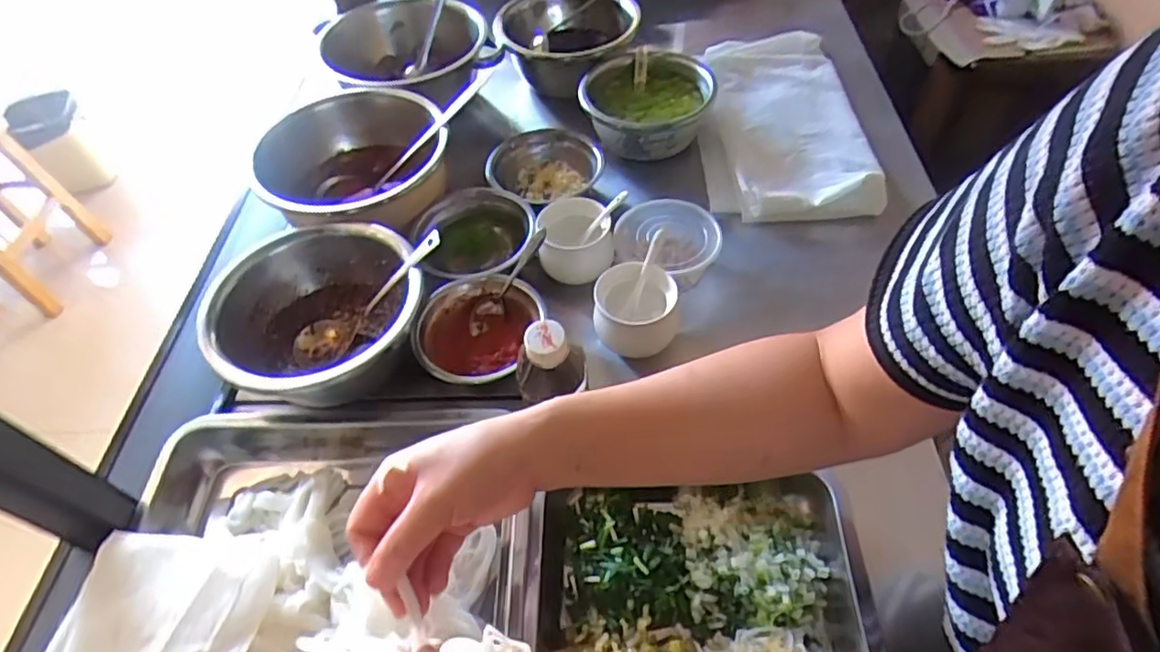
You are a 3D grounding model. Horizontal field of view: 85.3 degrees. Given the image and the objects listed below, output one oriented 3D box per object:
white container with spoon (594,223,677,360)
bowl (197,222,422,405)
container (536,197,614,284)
[{"bbox_3d":[0.055,-0.032,0.635,0.081,0.073,0.101,1,54,0],"label":"white container with spoon"},{"bbox_3d":[-0.263,-0.017,0.639,0.208,0.109,0.190,-36,58,-20],"label":"bowl"},{"bbox_3d":[-0.007,-0.097,0.715,0.081,0.061,0.083,-3,54,-3],"label":"container"}]

